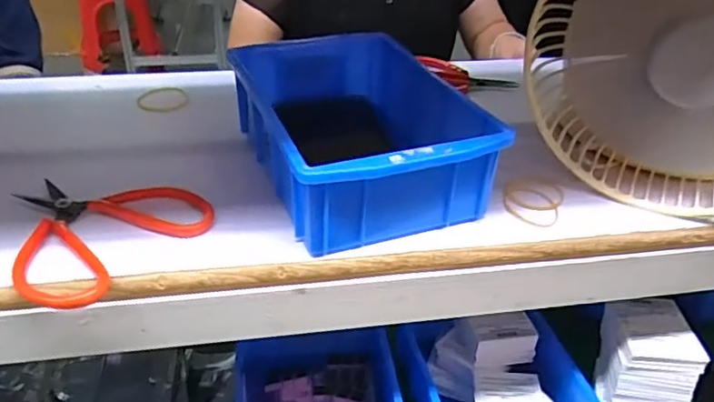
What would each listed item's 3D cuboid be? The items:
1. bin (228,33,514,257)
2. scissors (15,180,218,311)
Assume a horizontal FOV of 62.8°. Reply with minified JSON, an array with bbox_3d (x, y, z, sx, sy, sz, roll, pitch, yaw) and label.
[{"bbox_3d":[-0.002,-0.049,0.404,0.125,0.066,0.192,-11,35,-18],"label":"bin"},{"bbox_3d":[-0.158,0.015,0.351,0.108,0.010,0.109,1,33,-1],"label":"scissors"}]

